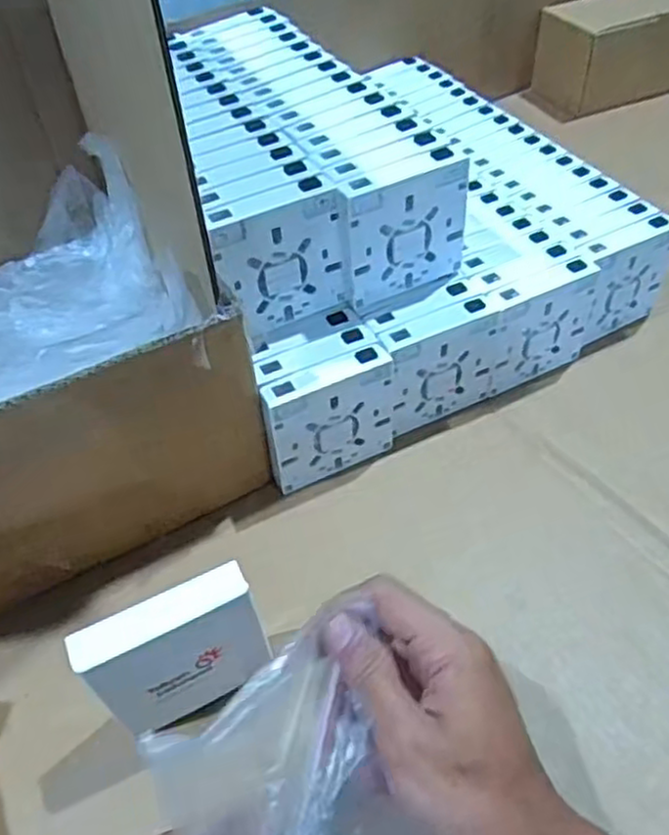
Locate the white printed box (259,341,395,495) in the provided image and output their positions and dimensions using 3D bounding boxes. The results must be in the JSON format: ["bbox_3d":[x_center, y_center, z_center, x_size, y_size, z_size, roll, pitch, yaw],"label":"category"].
[{"bbox_3d":[-0.002,0.003,0.478,0.090,0.091,0.021,-22,49,-16],"label":"white printed box"}]

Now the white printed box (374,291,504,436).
[{"bbox_3d":[0.072,-0.034,0.504,0.085,0.088,0.024,-23,50,-17],"label":"white printed box"}]

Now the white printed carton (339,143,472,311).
[{"bbox_3d":[0.046,-0.123,0.469,0.085,0.088,0.016,-21,50,-15],"label":"white printed carton"}]

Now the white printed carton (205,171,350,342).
[{"bbox_3d":[-0.035,-0.098,0.452,0.082,0.089,0.024,-23,51,-16],"label":"white printed carton"}]

